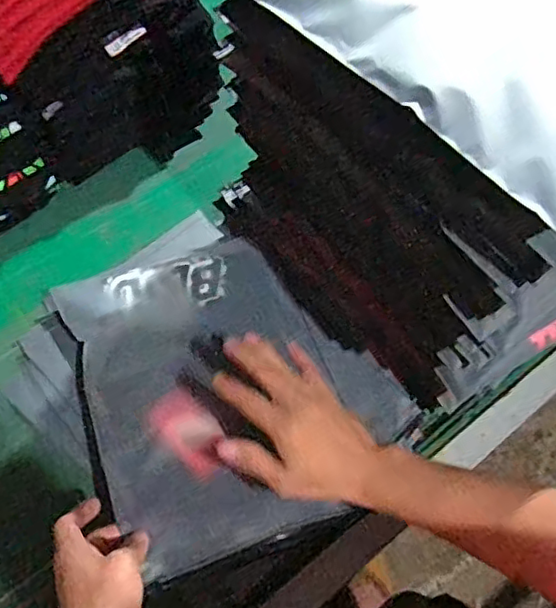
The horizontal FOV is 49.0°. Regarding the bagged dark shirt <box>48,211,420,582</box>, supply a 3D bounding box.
[{"bbox_3d":[-0.074,0.069,0.628,0.281,0.030,0.343,-34,70,-24],"label":"bagged dark shirt"}]

